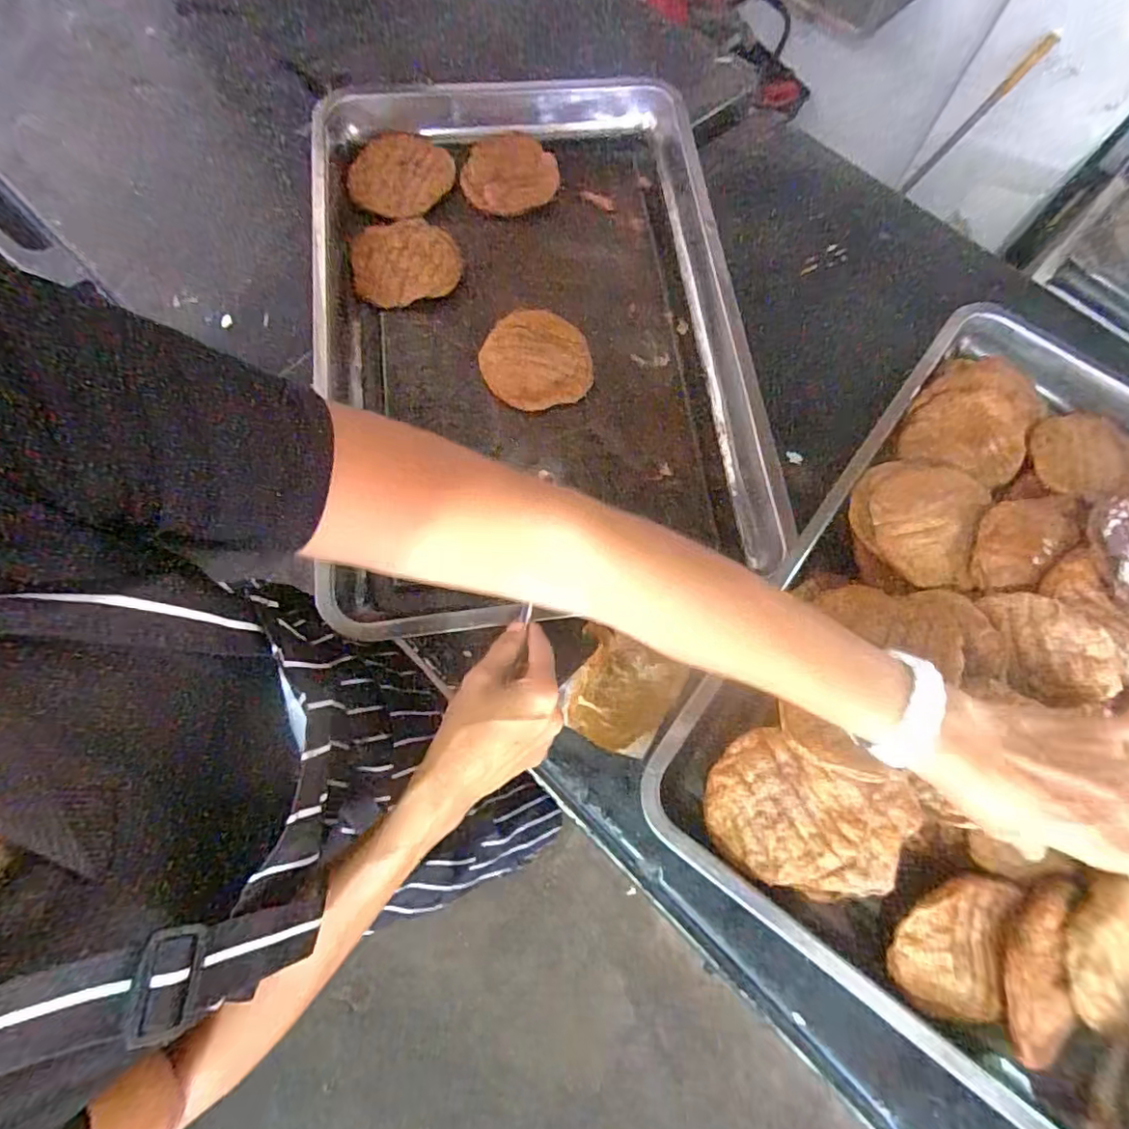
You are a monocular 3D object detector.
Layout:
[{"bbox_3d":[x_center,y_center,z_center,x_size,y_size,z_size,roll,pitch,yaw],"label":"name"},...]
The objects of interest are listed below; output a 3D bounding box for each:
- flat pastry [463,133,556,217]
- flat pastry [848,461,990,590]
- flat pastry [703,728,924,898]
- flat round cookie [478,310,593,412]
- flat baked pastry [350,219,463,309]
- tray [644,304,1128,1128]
[{"bbox_3d":[-0.060,-0.415,0.617,0.100,0.012,0.080,-20,96,-6],"label":"flat pastry"},{"bbox_3d":[0.295,-0.040,0.486,0.101,0.023,0.107,21,70,5],"label":"flat pastry"},{"bbox_3d":[0.169,0.178,0.406,0.131,0.022,0.097,16,88,14],"label":"flat pastry"},{"bbox_3d":[-0.026,-0.194,0.550,0.101,0.018,0.094,1,83,-10],"label":"flat round cookie"},{"bbox_3d":[-0.157,-0.302,0.578,0.104,0.012,0.086,-12,87,0],"label":"flat baked pastry"},{"bbox_3d":[0.379,0.070,0.466,0.402,0.090,0.594,37,72,10],"label":"tray"}]

